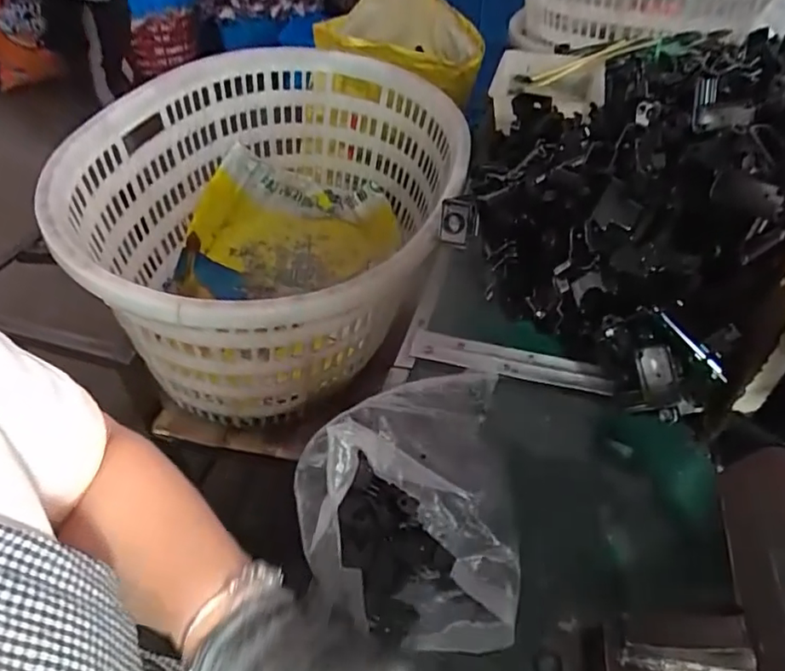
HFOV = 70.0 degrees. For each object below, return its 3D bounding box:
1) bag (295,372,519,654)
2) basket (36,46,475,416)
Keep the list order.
[{"bbox_3d":[0.007,0.107,0.398,0.147,0.065,0.190,-2,45,-1],"label":"bag"},{"bbox_3d":[-0.154,-0.174,0.870,0.465,0.316,0.692,7,45,8],"label":"basket"}]

